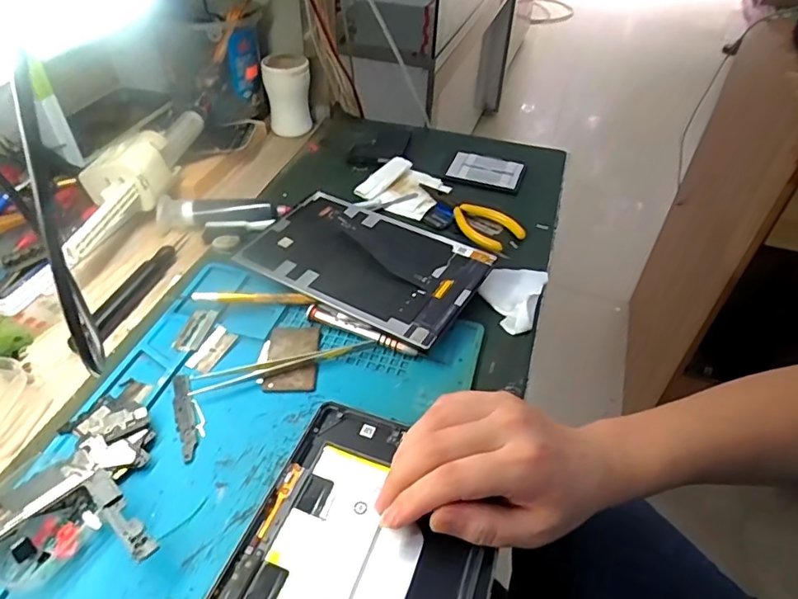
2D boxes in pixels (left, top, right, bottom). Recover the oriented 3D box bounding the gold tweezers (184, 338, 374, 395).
[{"bbox_3d":[-0.084,0.044,0.398,0.132,0.009,0.018,-13,46,-17],"label":"gold tweezers"}]

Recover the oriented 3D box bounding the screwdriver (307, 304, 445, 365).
[{"bbox_3d":[-0.020,0.027,0.416,0.113,0.009,0.009,19,46,16],"label":"screwdriver"}]

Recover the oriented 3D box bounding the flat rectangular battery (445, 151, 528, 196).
[{"bbox_3d":[0.096,-0.142,0.597,0.081,0.005,0.065,15,45,12],"label":"flat rectangular battery"}]

